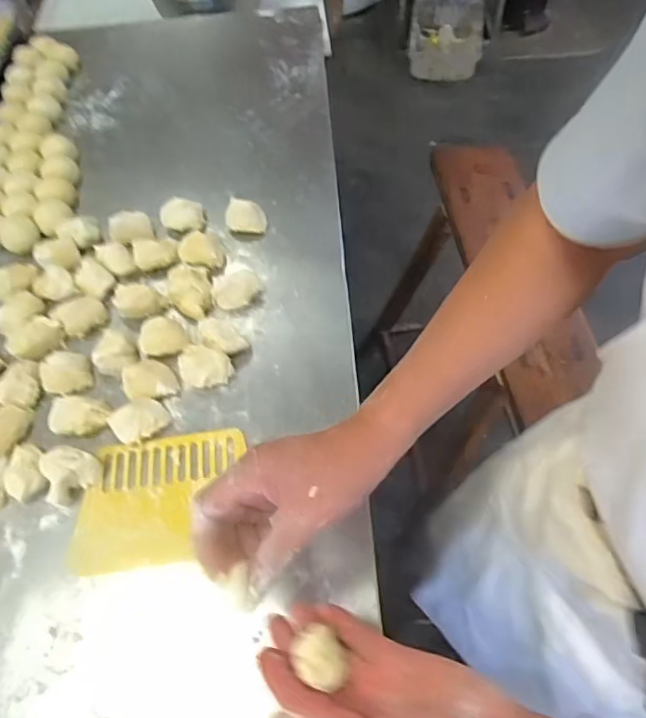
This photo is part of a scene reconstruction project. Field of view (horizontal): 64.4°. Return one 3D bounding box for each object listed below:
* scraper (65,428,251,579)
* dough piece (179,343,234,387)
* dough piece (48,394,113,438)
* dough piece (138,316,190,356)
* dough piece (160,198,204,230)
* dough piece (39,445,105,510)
[{"bbox_3d":[-0.154,0.128,0.482,0.153,0.008,0.119,-7,60,-2],"label":"scraper"},{"bbox_3d":[-0.124,0.008,0.536,0.054,0.027,0.038,12,61,9],"label":"dough piece"},{"bbox_3d":[-0.244,0.057,0.511,0.056,0.029,0.036,1,60,3],"label":"dough piece"},{"bbox_3d":[-0.174,-0.022,0.554,0.048,0.033,0.034,-30,63,-14],"label":"dough piece"},{"bbox_3d":[-0.180,-0.182,0.651,0.052,0.028,0.034,-8,60,-2],"label":"dough piece"},{"bbox_3d":[-0.237,0.105,0.478,0.048,0.035,0.041,-29,63,-14],"label":"dough piece"}]

